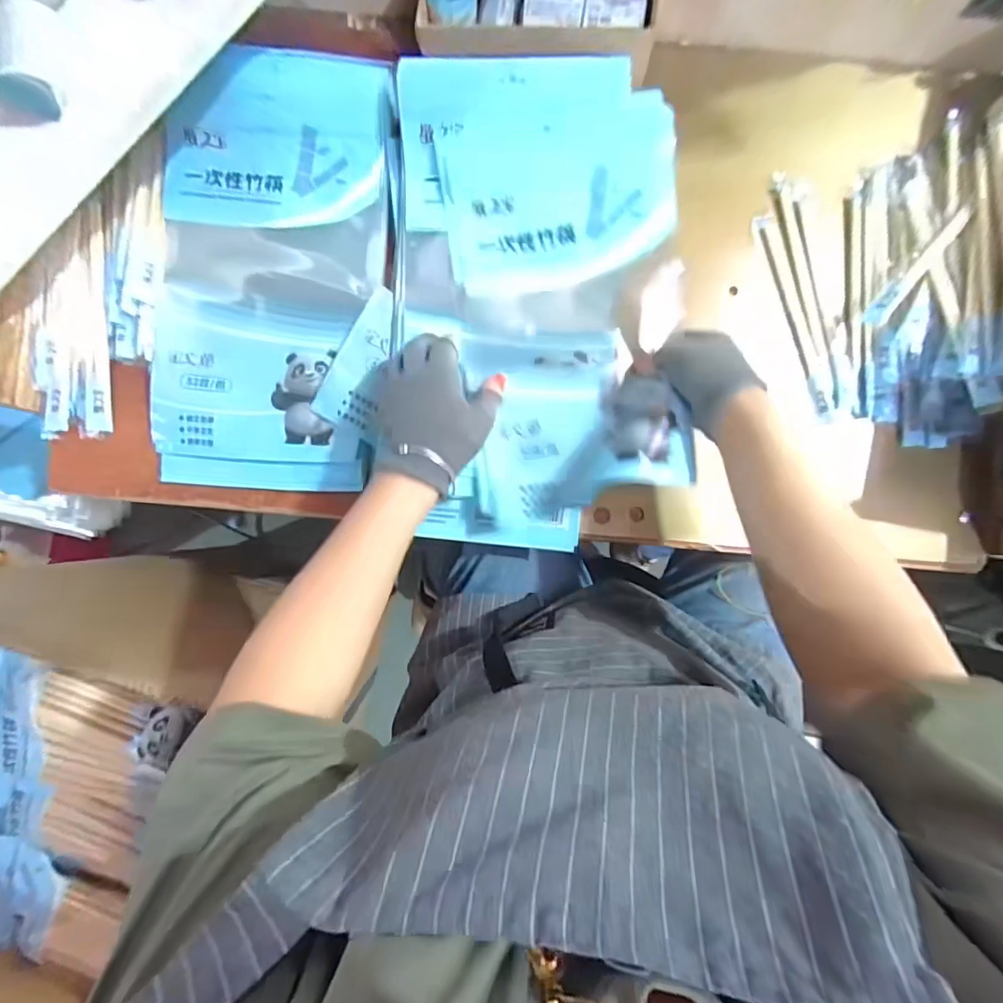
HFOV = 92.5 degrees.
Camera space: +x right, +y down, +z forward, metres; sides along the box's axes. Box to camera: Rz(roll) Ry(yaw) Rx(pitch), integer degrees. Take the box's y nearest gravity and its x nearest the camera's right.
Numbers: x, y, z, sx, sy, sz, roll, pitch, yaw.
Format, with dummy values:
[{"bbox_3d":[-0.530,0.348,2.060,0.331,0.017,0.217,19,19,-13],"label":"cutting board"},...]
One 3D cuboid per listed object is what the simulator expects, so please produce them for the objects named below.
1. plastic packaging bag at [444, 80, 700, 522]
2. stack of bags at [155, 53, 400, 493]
[{"bbox_3d":[0.060,-0.166,0.425,0.191,0.059,0.330,-6,89,-1],"label":"plastic packaging bag"},{"bbox_3d":[-0.219,-0.211,0.452,0.216,0.047,0.397,5,88,-1],"label":"stack of bags"}]

